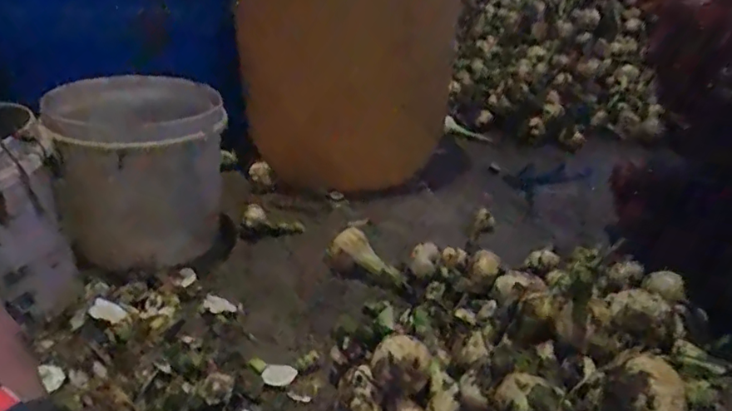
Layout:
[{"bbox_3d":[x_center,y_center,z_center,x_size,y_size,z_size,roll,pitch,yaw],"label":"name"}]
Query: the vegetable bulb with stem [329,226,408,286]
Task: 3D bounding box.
[{"bbox_3d":[0.000,0.083,0.826,0.068,0.049,0.124,-21,35,-34],"label":"vegetable bulb with stem"}]

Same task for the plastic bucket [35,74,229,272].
[{"bbox_3d":[-0.334,-0.058,0.836,0.238,0.252,0.238,0,29,0],"label":"plastic bucket"}]

